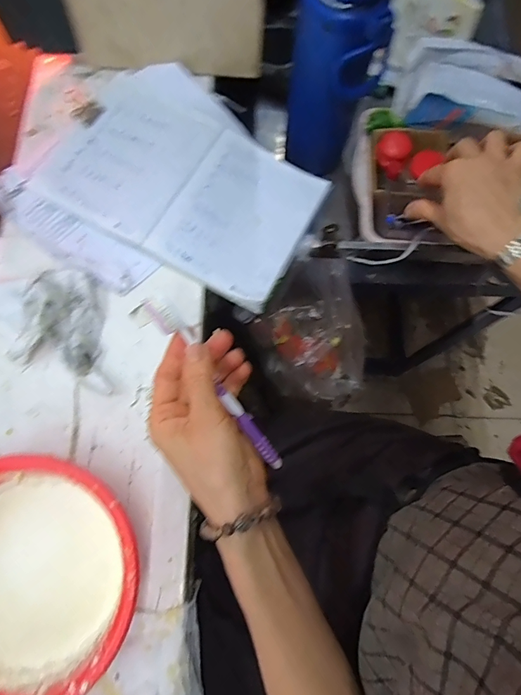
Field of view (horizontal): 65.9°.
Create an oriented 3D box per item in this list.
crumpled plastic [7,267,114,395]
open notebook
[{"bbox_3d":[-0.216,-0.016,0.422,0.093,0.032,0.136,-13,77,-7],"label":"crumpled plastic"},{"bbox_3d":[-0.083,-0.212,0.500,0.311,0.017,0.228,30,75,3],"label":"open notebook"}]

